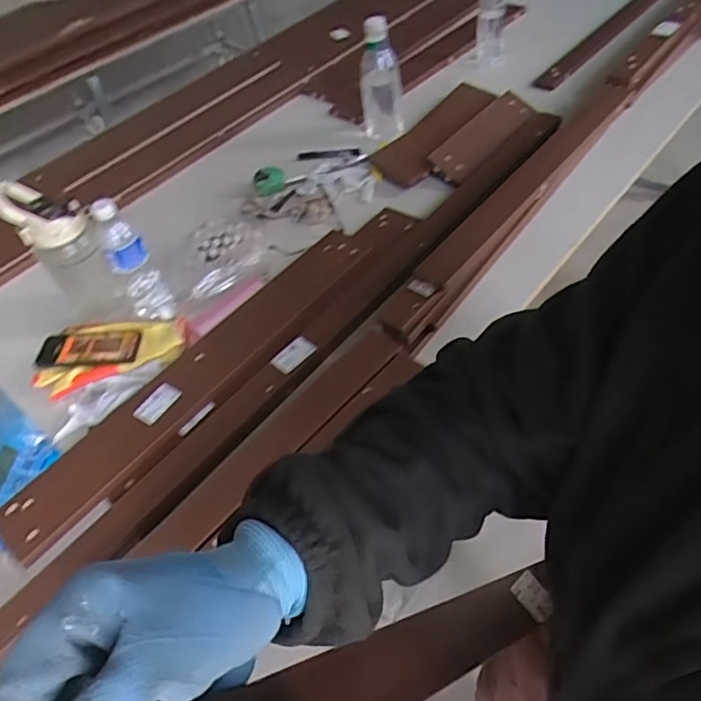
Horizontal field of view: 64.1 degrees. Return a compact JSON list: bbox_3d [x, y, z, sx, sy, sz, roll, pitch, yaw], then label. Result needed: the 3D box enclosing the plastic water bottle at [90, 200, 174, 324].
[{"bbox_3d":[-0.362,-0.137,0.939,0.076,0.225,0.067,-23,51,-9],"label":"plastic water bottle"}]

